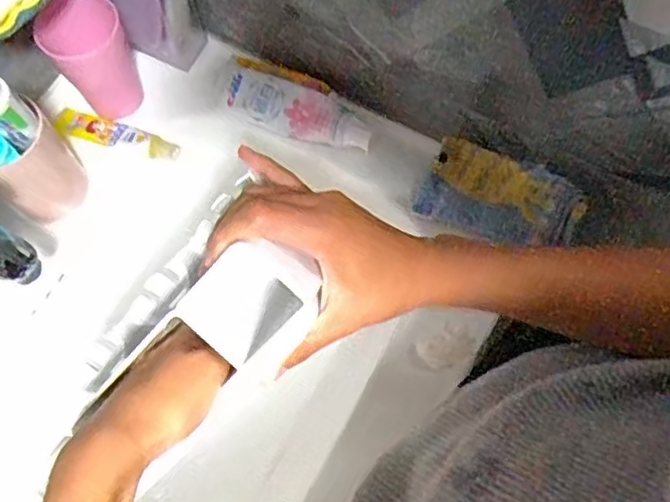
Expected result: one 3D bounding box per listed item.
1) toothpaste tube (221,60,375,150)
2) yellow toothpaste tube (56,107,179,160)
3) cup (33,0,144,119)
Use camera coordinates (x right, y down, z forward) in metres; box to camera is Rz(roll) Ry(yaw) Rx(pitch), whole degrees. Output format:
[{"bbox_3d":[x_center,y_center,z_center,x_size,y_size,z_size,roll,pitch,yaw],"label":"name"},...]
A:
[{"bbox_3d":[-0.036,-0.136,0.614,0.153,0.032,0.049,19,69,10],"label":"toothpaste tube"},{"bbox_3d":[-0.211,-0.110,0.623,0.121,0.025,0.029,13,68,7],"label":"yellow toothpaste tube"},{"bbox_3d":[-0.212,-0.166,0.579,0.065,0.118,0.065,-1,67,2],"label":"cup"}]

